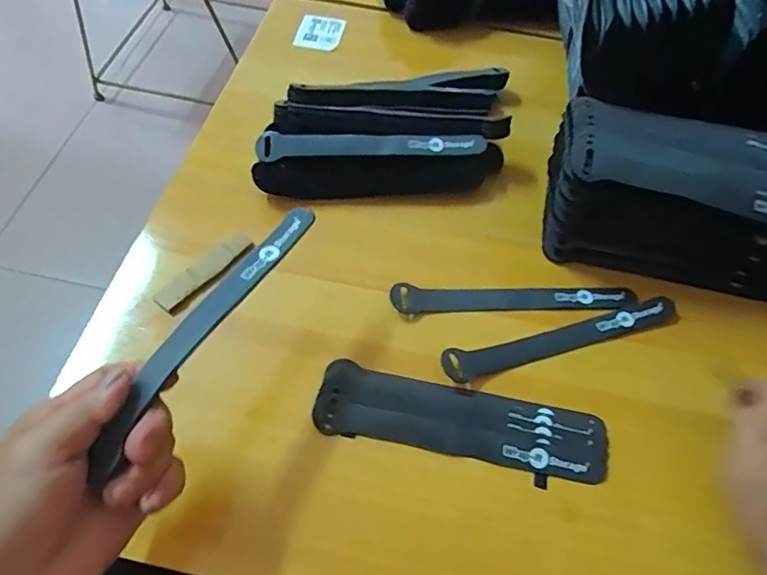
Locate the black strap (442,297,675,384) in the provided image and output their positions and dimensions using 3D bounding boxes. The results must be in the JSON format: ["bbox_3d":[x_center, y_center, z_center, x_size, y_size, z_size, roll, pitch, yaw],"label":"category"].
[{"bbox_3d":[0.135,0.038,0.407,0.190,0.016,0.024,-14,59,-12],"label":"black strap"}]

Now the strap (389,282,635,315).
[{"bbox_3d":[0.105,0.008,0.427,0.192,0.009,0.024,0,58,-4],"label":"strap"}]

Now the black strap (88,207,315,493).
[{"bbox_3d":[-0.099,0.018,0.310,0.023,0.012,0.194,25,57,12],"label":"black strap"}]

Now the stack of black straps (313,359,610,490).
[{"bbox_3d":[0.055,0.094,0.374,0.199,0.013,0.049,11,58,4],"label":"stack of black straps"}]

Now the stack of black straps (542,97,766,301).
[{"bbox_3d":[0.229,-0.070,0.423,0.209,0.101,0.090,8,57,2],"label":"stack of black straps"}]

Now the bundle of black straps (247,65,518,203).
[{"bbox_3d":[0.007,-0.149,0.501,0.249,0.046,0.139,-7,58,-8],"label":"bundle of black straps"}]

